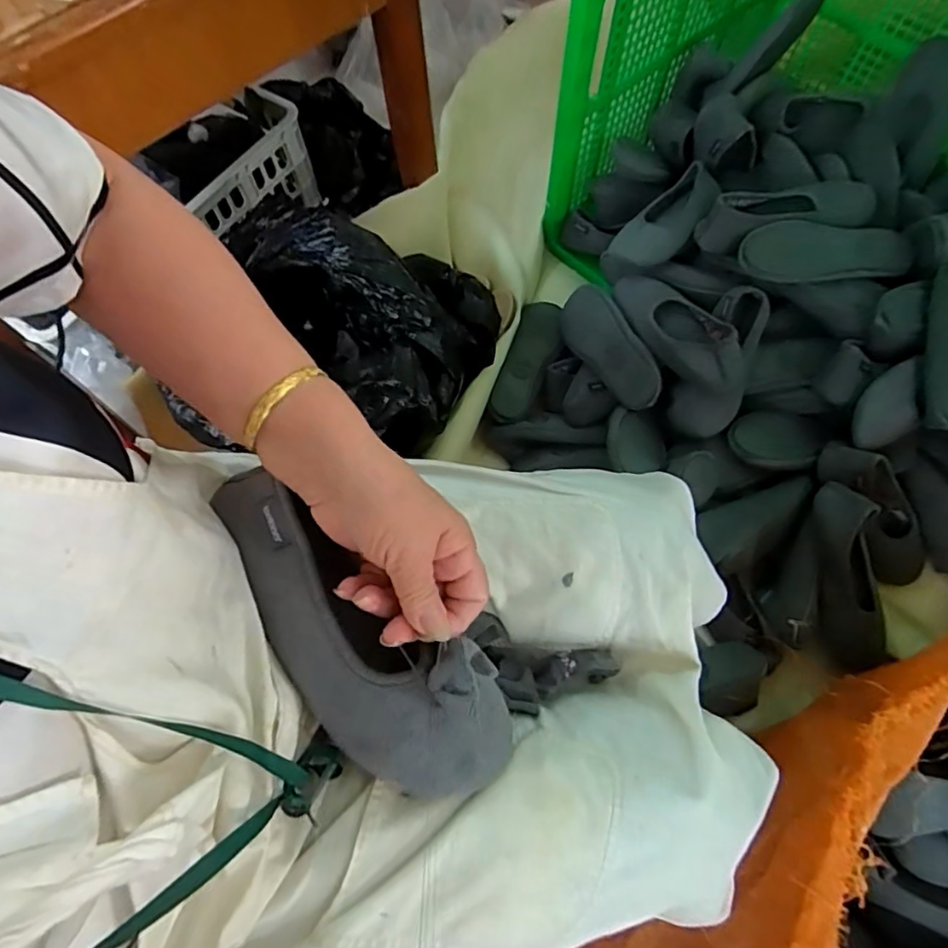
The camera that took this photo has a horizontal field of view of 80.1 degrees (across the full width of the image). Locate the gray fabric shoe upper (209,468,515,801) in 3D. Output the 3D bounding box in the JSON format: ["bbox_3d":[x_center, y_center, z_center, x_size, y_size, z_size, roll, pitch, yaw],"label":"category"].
[{"bbox_3d":[-0.075,0.093,0.326,0.089,0.054,0.233,-42,85,-15],"label":"gray fabric shoe upper"}]

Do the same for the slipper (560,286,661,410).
[{"bbox_3d":[0.204,-0.187,0.847,0.086,0.040,0.220,-40,58,27],"label":"slipper"}]

